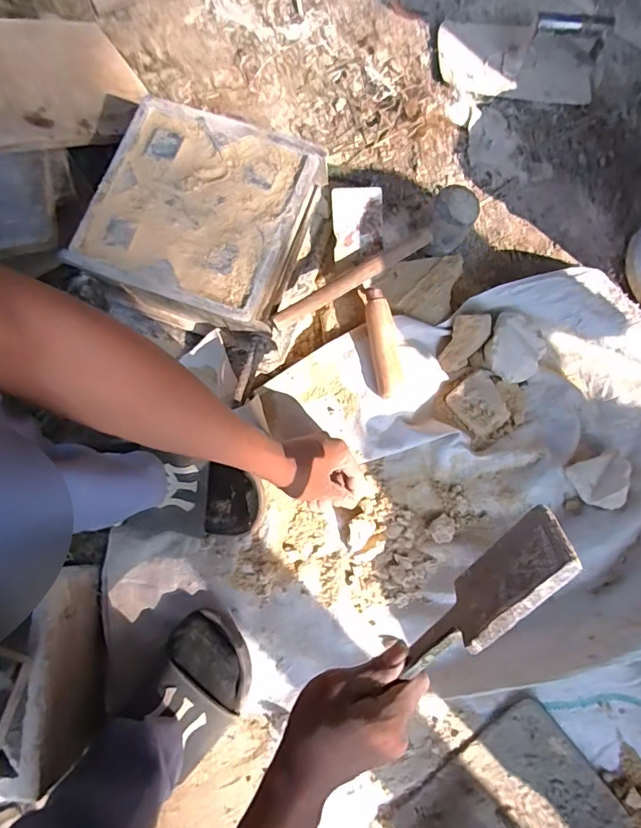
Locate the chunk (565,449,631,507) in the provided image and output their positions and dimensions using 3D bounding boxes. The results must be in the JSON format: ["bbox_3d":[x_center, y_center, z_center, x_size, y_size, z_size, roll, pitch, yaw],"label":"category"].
[{"bbox_3d":[0.341,0.080,0.542,0.067,0.033,0.061,-19,77,-2],"label":"chunk"}]

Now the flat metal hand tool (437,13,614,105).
[{"bbox_3d":[0.295,-0.544,0.663,0.229,0.069,0.156,0,77,2],"label":"flat metal hand tool"}]

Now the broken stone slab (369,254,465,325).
[{"bbox_3d":[0.127,-0.173,0.609,0.105,0.022,0.099,14,77,6],"label":"broken stone slab"}]

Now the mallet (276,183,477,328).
[{"bbox_3d":[0.063,-0.186,0.576,0.282,0.095,0.049,-28,76,-4],"label":"mallet"}]

